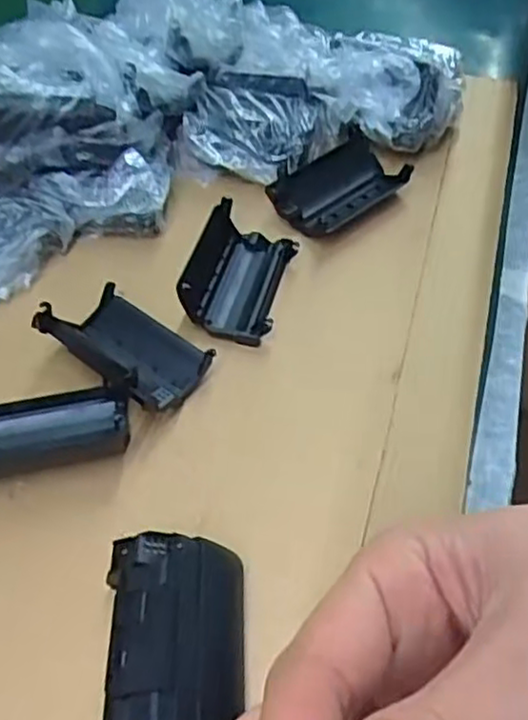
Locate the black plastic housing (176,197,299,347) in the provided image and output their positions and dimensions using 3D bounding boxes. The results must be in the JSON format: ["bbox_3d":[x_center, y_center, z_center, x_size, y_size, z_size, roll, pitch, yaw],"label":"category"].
[{"bbox_3d":[-0.014,-0.045,0.346,0.046,0.024,0.070,12,52,8],"label":"black plastic housing"}]

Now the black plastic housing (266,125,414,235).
[{"bbox_3d":[0.041,-0.098,0.394,0.073,0.023,0.044,-31,55,-21],"label":"black plastic housing"}]

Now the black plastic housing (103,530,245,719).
[{"bbox_3d":[-0.029,0.094,0.230,0.045,0.027,0.070,0,51,-2],"label":"black plastic housing"}]

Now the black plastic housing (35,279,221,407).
[{"bbox_3d":[-0.061,-0.008,0.312,0.070,0.026,0.045,33,58,22],"label":"black plastic housing"}]

